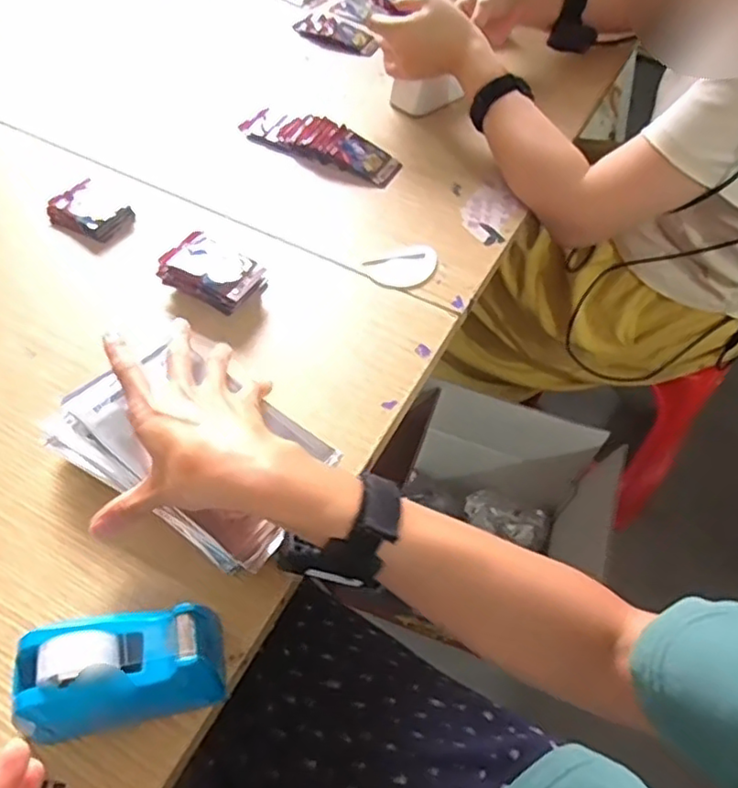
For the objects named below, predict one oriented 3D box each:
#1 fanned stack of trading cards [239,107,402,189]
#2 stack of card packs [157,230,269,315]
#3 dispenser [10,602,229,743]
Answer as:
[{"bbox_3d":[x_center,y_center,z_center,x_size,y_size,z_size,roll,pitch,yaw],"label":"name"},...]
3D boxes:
[{"bbox_3d":[-0.056,-0.288,0.730,0.189,0.024,0.053,25,57,13],"label":"fanned stack of trading cards"},{"bbox_3d":[-0.139,-0.111,0.589,0.085,0.033,0.061,22,56,11],"label":"stack of card packs"},{"bbox_3d":[-0.142,0.161,0.374,0.108,0.063,0.053,-10,56,-11],"label":"dispenser"}]

